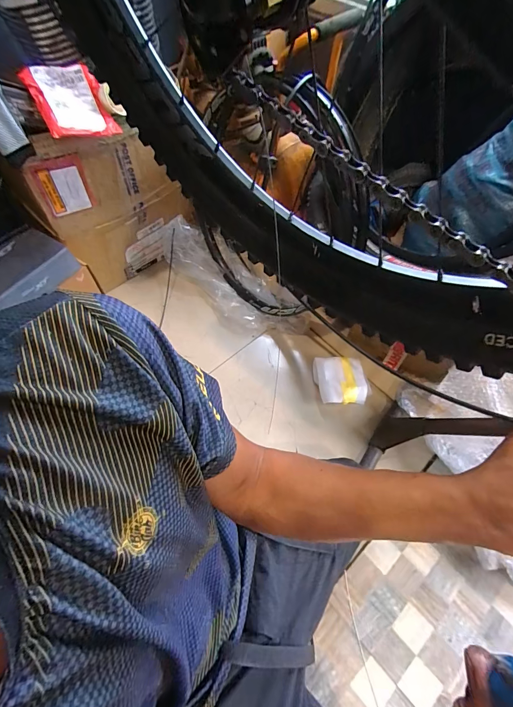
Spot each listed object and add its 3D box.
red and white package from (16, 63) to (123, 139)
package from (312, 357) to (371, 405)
[{"bbox_3d":[-0.385,-0.523,0.699,0.135,0.048,0.165,-32,98,-21],"label":"red and white package"},{"bbox_3d":[0.253,0.075,0.990,0.160,0.066,0.140,-3,61,-1],"label":"package"}]

